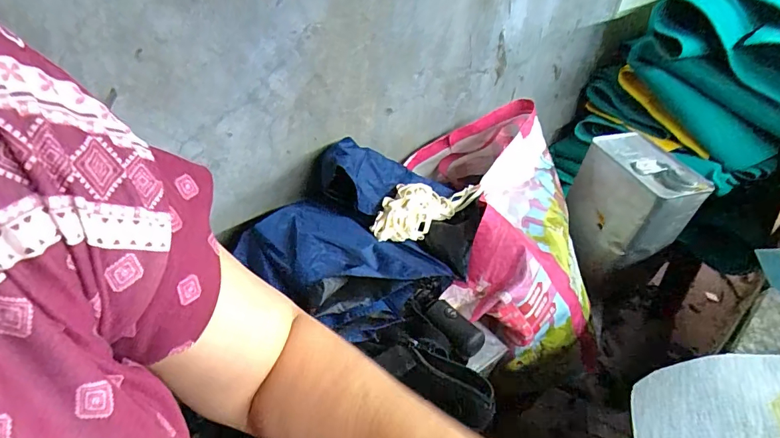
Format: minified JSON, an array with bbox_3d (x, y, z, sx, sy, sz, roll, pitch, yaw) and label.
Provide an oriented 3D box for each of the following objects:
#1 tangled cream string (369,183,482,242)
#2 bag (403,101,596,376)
[{"bbox_3d":[0.040,-0.019,0.558,0.161,0.028,0.068,-30,52,-32],"label":"tangled cream string"},{"bbox_3d":[0.165,-0.003,0.584,0.225,0.176,0.345,-3,42,-7],"label":"bag"}]

